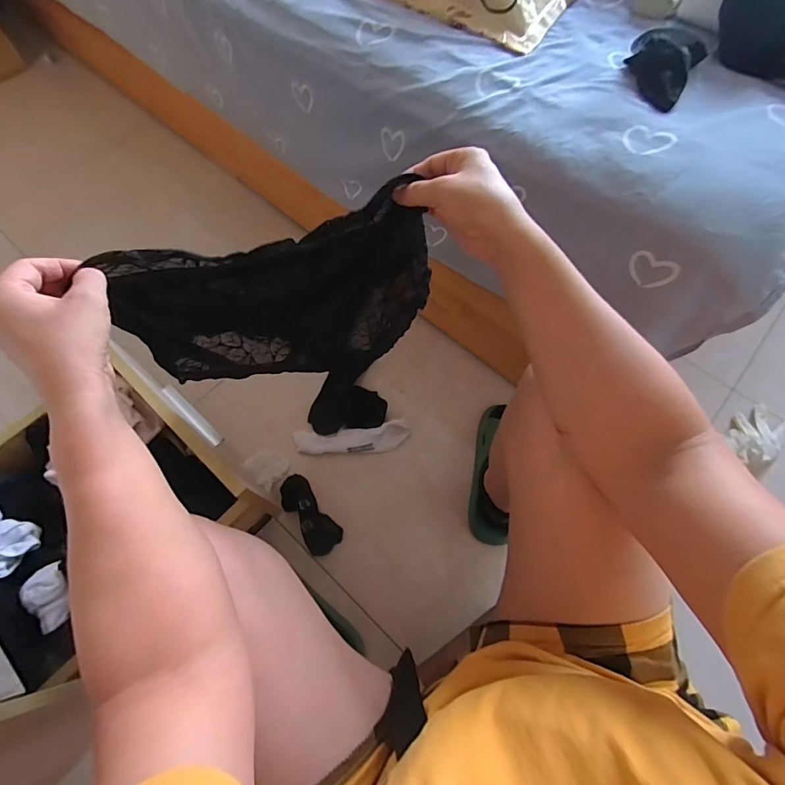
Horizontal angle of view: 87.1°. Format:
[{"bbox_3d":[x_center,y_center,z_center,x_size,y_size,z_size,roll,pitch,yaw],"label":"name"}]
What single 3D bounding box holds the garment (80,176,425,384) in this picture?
[{"bbox_3d":[-0.111,-0.085,0.474,0.311,0.250,0.051,-16,67,-7],"label":"garment"}]

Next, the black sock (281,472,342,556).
[{"bbox_3d":[-0.151,0.213,0.731,0.060,0.048,0.150,-37,71,-15],"label":"black sock"}]

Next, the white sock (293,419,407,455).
[{"bbox_3d":[-0.078,0.088,0.787,0.213,0.026,0.052,-6,66,-2],"label":"white sock"}]

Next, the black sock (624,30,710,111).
[{"bbox_3d":[0.302,-0.369,0.463,0.072,0.033,0.098,27,69,12],"label":"black sock"}]

